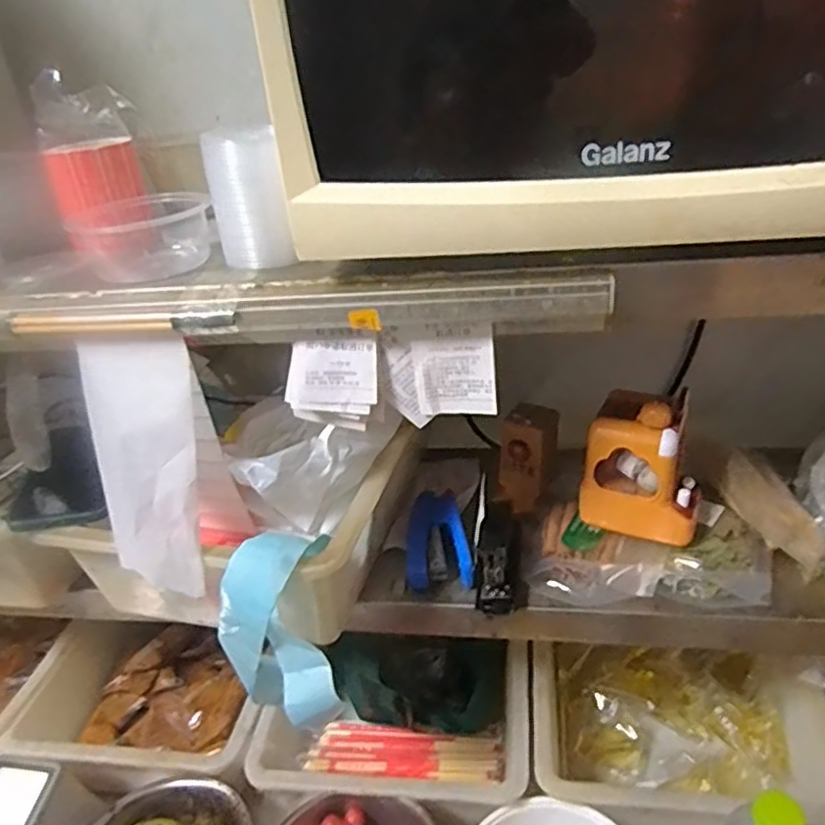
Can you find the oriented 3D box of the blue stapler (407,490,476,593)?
[{"bbox_3d":[0.022,0.115,0.621,0.057,0.022,0.114,-7,29,1],"label":"blue stapler"}]

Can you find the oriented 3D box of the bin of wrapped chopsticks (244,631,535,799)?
[{"bbox_3d":[-0.014,0.335,0.742,0.286,0.081,0.213,-3,29,8],"label":"bin of wrapped chopsticks"}]

